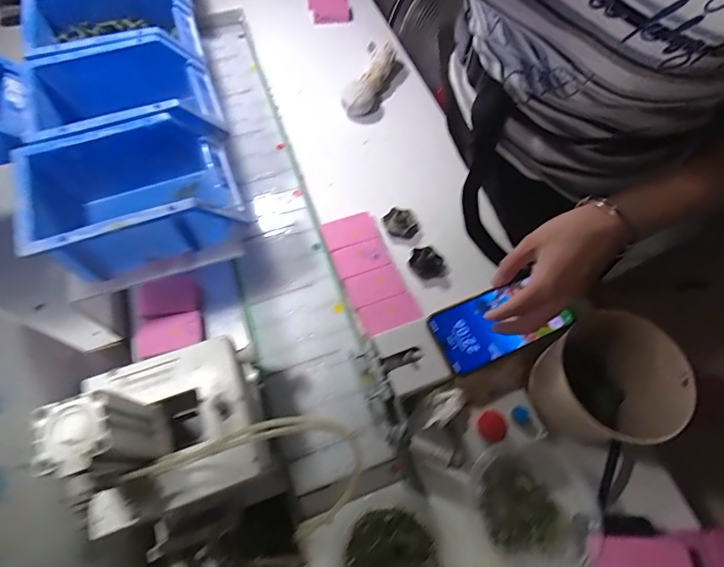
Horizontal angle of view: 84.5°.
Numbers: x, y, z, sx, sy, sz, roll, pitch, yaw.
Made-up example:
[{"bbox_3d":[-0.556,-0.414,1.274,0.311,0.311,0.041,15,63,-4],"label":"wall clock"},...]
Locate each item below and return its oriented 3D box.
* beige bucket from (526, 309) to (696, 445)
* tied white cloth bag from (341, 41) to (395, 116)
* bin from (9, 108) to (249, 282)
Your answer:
[{"bbox_3d":[0.231,0.101,0.391,0.107,0.102,0.108,0,65,0],"label":"beige bucket"},{"bbox_3d":[0.012,-0.337,0.664,0.053,0.044,0.147,24,67,11],"label":"tied white cloth bag"},{"bbox_3d":[-0.216,-0.084,0.402,0.185,0.090,0.130,-25,68,-11],"label":"bin"}]

